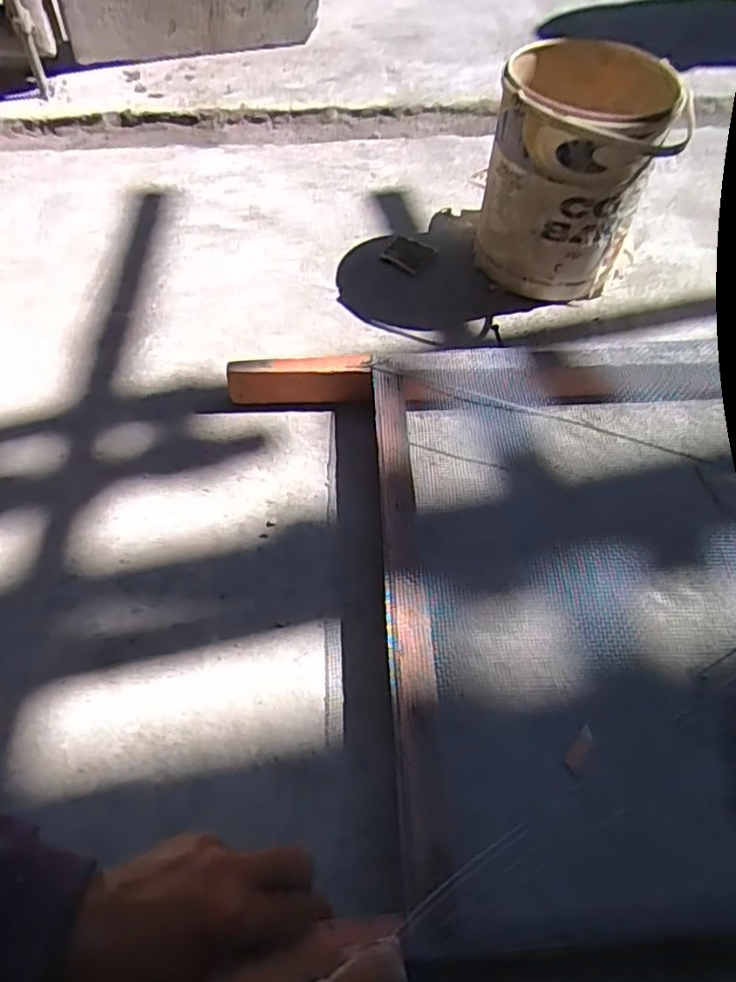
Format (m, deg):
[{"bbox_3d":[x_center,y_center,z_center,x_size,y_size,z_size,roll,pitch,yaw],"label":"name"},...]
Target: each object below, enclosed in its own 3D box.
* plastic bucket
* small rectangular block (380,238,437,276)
[{"bbox_3d":[0.216,-0.342,0.694,0.163,0.205,0.170,7,57,2],"label":"plastic bucket"},{"bbox_3d":[0.048,-0.284,0.767,0.052,0.005,0.052,29,60,16],"label":"small rectangular block"}]

